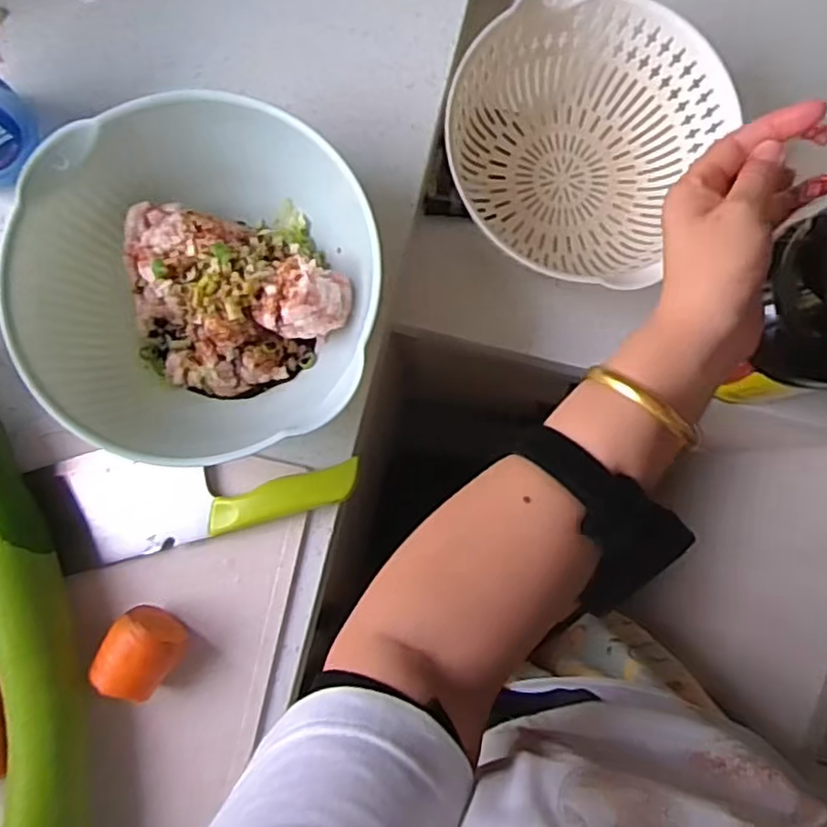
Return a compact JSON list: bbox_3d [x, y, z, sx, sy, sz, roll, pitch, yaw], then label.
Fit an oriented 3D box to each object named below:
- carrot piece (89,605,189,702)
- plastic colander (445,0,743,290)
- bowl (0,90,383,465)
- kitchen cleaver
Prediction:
[{"bbox_3d":[-0.199,0.175,0.508,0.049,0.054,0.057,40,86,4],"label":"carrot piece"},{"bbox_3d":[0.138,-0.227,0.573,0.205,0.102,0.185,27,85,3],"label":"plastic colander"},{"bbox_3d":[-0.148,-0.094,0.507,0.240,0.113,0.212,-9,85,-1],"label":"bowl"},{"bbox_3d":[-0.166,0.054,0.537,0.232,0.029,0.085,-15,85,-1],"label":"kitchen cleaver"}]

